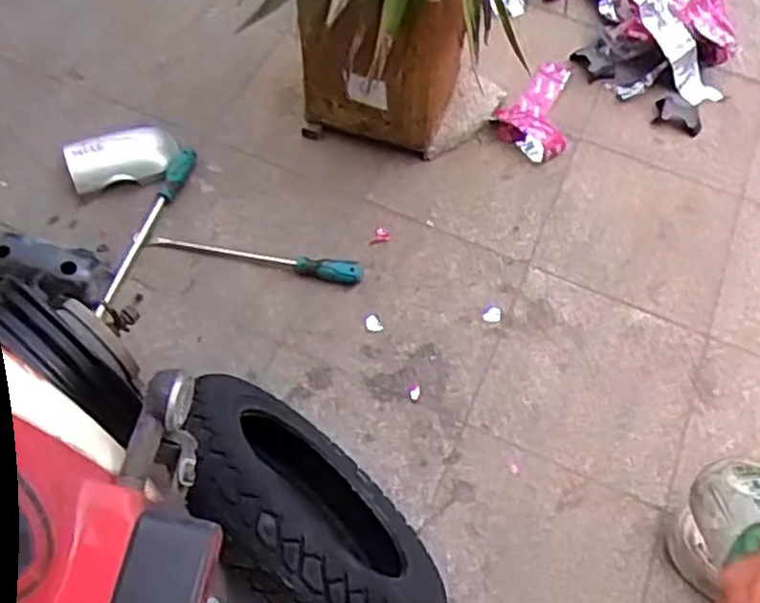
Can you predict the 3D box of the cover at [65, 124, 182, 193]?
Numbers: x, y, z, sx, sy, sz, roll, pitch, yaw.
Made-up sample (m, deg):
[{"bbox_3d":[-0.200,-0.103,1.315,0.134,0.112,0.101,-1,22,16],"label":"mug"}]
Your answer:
[{"bbox_3d":[-0.424,-0.242,1.213,0.172,0.040,0.102,-14,62,-10],"label":"cover"}]

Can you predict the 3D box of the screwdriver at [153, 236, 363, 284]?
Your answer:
[{"bbox_3d":[-0.191,-0.074,1.157,0.324,0.033,0.030,11,63,3],"label":"screwdriver"}]

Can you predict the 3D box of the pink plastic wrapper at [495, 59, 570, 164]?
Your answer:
[{"bbox_3d":[0.285,-0.366,1.373,0.125,0.037,0.243,11,63,3],"label":"pink plastic wrapper"}]

